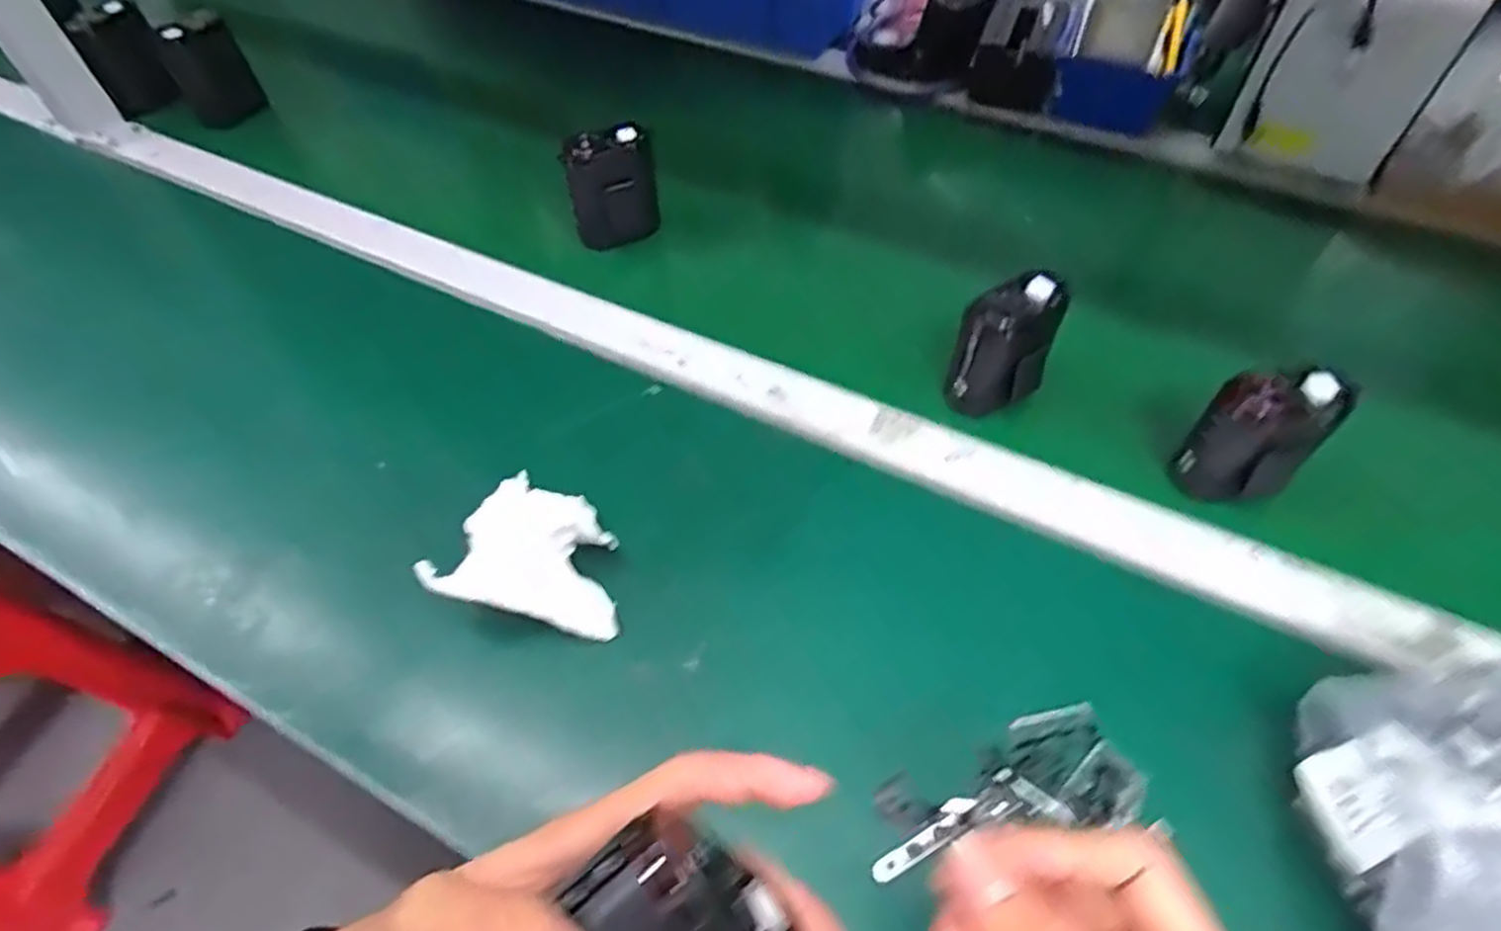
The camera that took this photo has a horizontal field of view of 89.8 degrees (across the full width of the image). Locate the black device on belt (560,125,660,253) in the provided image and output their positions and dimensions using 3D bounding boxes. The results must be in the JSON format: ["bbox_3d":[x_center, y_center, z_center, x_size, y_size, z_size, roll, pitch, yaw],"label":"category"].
[{"bbox_3d":[-0.108,-0.216,0.585,0.068,0.076,0.041,-17,56,-12],"label":"black device on belt"}]

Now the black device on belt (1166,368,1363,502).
[{"bbox_3d":[0.297,-0.017,0.441,0.052,0.083,0.055,-35,61,-22],"label":"black device on belt"}]

